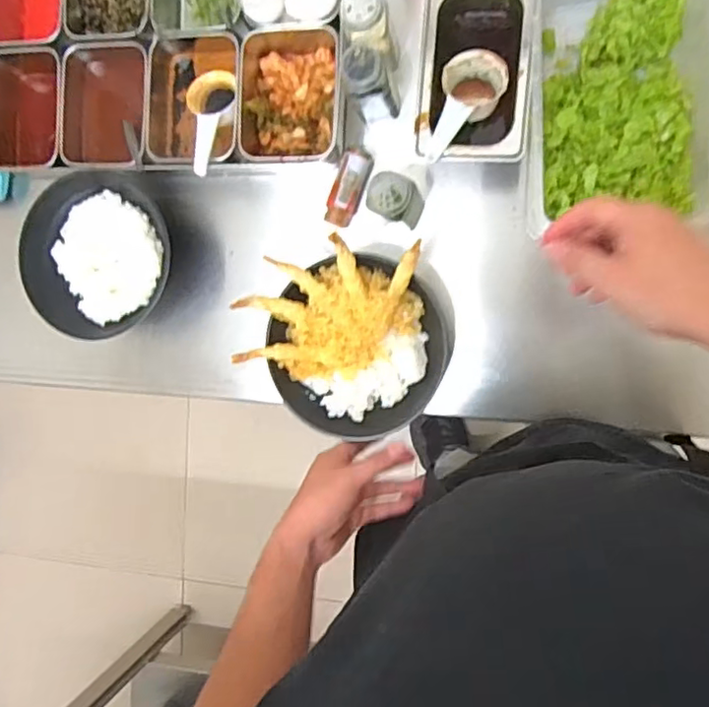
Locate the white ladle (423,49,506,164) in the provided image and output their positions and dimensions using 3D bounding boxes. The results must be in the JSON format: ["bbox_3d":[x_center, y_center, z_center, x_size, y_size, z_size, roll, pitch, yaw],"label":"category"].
[{"bbox_3d":[0.103,-0.234,0.595,0.058,0.042,0.124,23,75,10],"label":"white ladle"}]

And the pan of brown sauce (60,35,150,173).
[{"bbox_3d":[-0.264,-0.272,0.680,0.105,0.075,0.145,6,86,9],"label":"pan of brown sauce"}]

